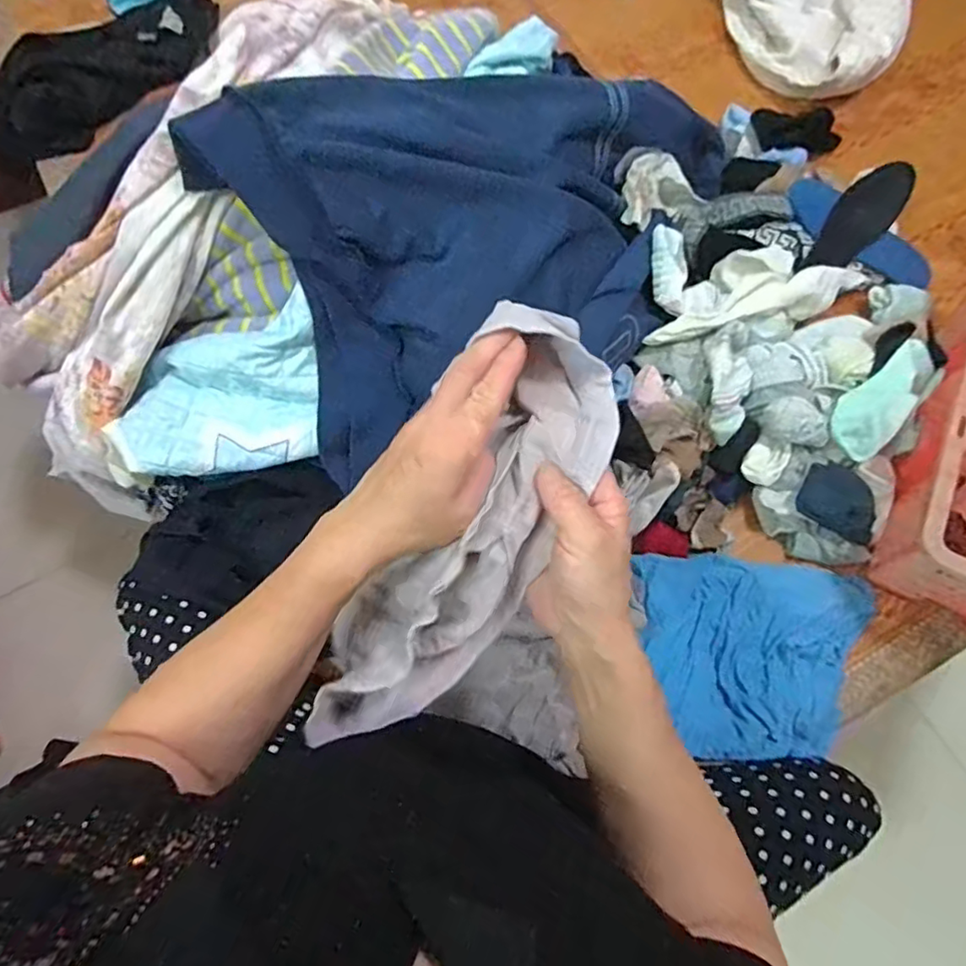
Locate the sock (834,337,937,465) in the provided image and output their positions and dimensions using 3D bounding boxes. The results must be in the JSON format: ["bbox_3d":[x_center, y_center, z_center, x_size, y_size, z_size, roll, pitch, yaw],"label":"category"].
[{"bbox_3d":[0.494,-0.110,0.735,0.067,0.031,0.182,42,75,14],"label":"sock"}]

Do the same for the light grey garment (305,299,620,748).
[{"bbox_3d":[-0.017,0.044,0.399,0.104,0.079,0.312,33,97,12],"label":"light grey garment"}]

